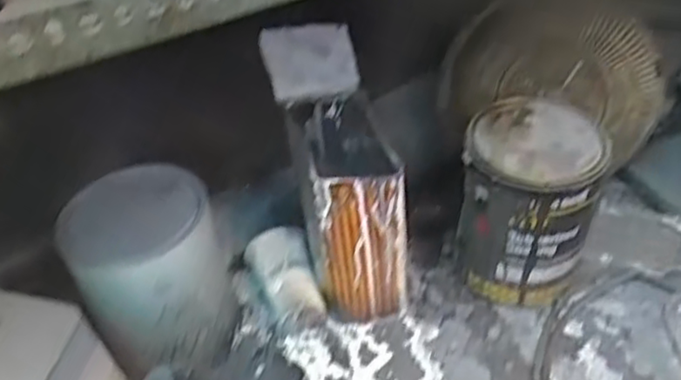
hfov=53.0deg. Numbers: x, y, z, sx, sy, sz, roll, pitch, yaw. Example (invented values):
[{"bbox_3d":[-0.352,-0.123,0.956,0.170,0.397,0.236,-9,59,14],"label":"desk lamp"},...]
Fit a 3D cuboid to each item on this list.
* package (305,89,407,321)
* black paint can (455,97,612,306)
[{"bbox_3d":[0.019,0.040,0.856,0.104,0.255,0.189,-7,34,-2],"label":"package"},{"bbox_3d":[0.235,0.025,0.863,0.152,0.234,0.143,-4,34,3],"label":"black paint can"}]

